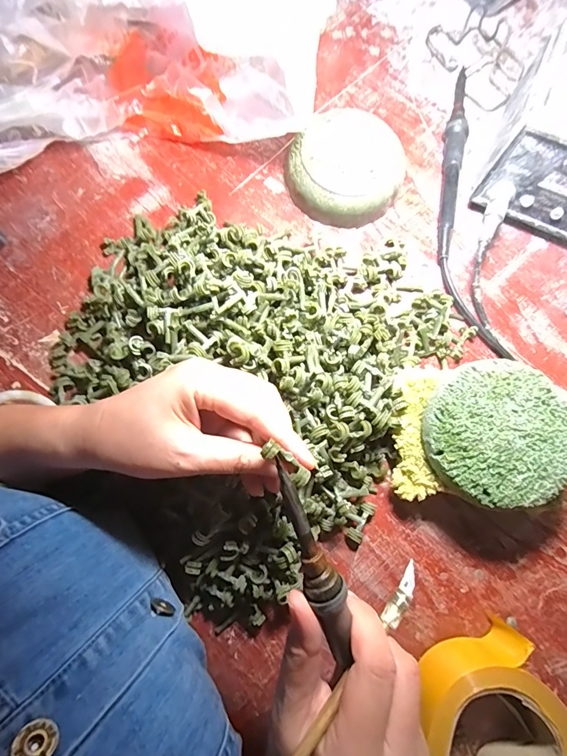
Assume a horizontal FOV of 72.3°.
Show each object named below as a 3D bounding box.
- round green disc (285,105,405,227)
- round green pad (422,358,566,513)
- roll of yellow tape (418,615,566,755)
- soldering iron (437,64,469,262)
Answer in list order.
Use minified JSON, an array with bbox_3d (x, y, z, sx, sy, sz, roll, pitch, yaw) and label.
[{"bbox_3d":[0.057,-0.192,0.359,0.101,0.038,0.101,0,78,-1],"label":"round green disc"},{"bbox_3d":[0.155,0.039,0.278,0.101,0.017,0.102,0,78,-1],"label":"round green pad"},{"bbox_3d":[0.138,0.244,0.268,0.100,0.048,0.105,0,78,-1],"label":"roll of yellow tape"},{"bbox_3d":[0.162,-0.209,0.374,0.017,0.022,0.207,10,78,1],"label":"soldering iron"}]

